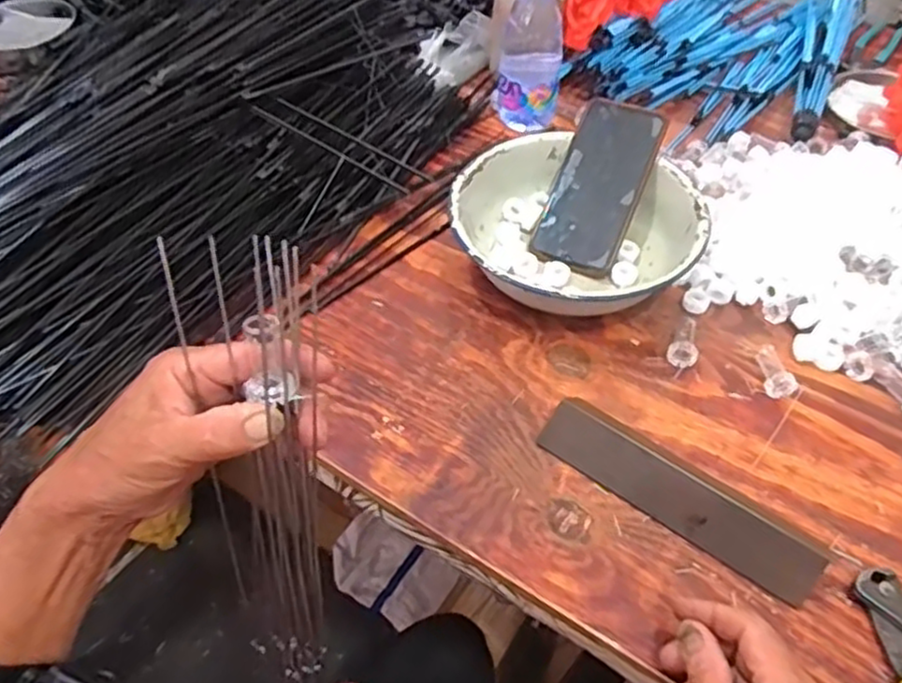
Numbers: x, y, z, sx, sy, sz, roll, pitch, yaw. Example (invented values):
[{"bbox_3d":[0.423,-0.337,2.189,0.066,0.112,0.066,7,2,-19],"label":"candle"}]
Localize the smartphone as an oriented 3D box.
[{"bbox_3d":[0.132,-0.140,0.635,0.077,0.014,0.159,21,85,17],"label":"smartphone"}]

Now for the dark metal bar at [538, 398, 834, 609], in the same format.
[{"bbox_3d":[0.154,0.100,0.480,0.194,0.033,0.043,31,56,24],"label":"dark metal bar"}]

